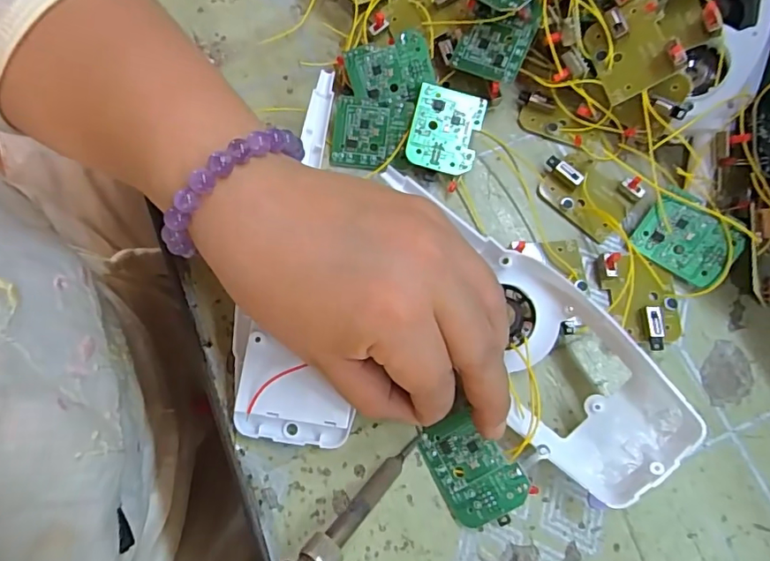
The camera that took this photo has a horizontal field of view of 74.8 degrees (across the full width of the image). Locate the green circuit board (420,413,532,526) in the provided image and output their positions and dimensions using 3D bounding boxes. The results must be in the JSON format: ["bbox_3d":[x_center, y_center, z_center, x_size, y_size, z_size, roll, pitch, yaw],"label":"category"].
[{"bbox_3d":[0.036,0.077,0.207,0.033,0.004,0.041,-33,72,12],"label":"green circuit board"}]

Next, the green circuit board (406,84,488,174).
[{"bbox_3d":[0.030,-0.074,0.249,0.034,0.004,0.041,14,84,-1],"label":"green circuit board"}]

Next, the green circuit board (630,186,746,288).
[{"bbox_3d":[0.141,-0.019,0.234,0.041,0.004,0.033,36,103,13],"label":"green circuit board"}]

